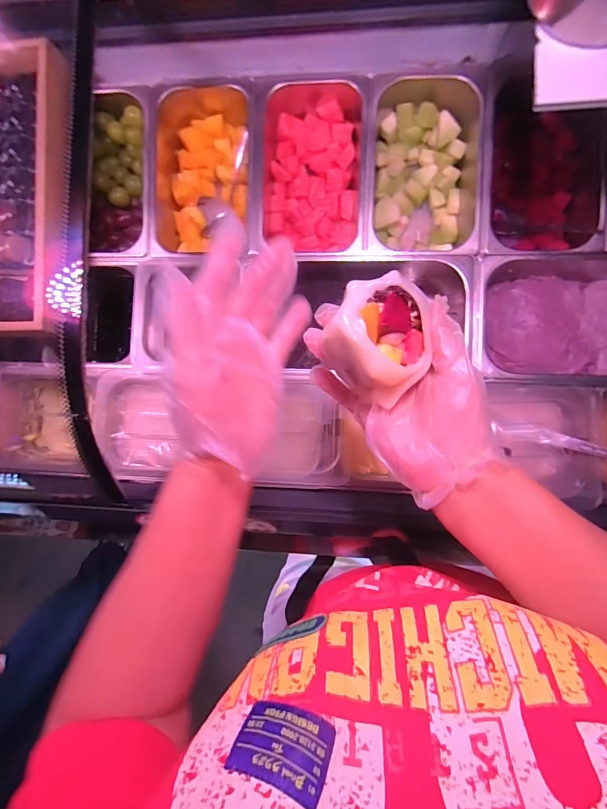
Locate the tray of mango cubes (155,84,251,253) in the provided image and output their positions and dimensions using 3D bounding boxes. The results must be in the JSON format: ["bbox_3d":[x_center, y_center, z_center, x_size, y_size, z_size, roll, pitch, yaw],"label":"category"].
[{"bbox_3d":[-0.148,-0.365,0.621,0.150,0.085,0.245,-1,89,6],"label":"tray of mango cubes"}]

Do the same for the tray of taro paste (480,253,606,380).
[{"bbox_3d":[0.390,-0.112,0.533,0.307,0.078,0.164,3,90,6],"label":"tray of taro paste"}]

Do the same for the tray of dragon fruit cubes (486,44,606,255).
[{"bbox_3d":[0.331,-0.336,0.564,0.162,0.095,0.265,1,89,6],"label":"tray of dragon fruit cubes"}]

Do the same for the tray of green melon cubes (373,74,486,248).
[{"bbox_3d":[0.172,-0.337,0.582,0.151,0.091,0.246,-4,89,6],"label":"tray of green melon cubes"}]

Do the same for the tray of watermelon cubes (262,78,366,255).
[{"bbox_3d":[0.014,-0.352,0.594,0.142,0.083,0.251,2,90,6],"label":"tray of watermelon cubes"}]

